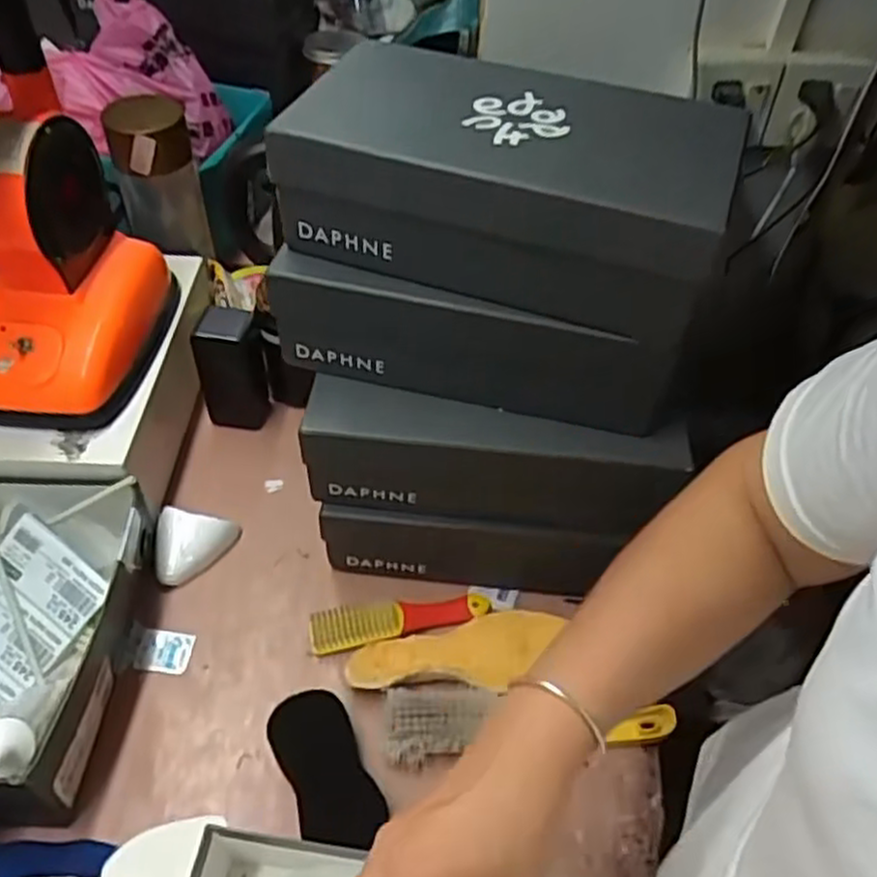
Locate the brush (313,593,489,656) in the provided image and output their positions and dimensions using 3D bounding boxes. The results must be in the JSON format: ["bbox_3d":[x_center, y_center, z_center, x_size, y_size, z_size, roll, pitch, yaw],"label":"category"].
[{"bbox_3d":[-0.034,0.156,0.679,0.156,0.027,0.034,-9,50,-11],"label":"brush"}]

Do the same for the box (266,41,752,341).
[{"bbox_3d":[0.046,-0.179,0.542,0.299,0.095,0.147,16,50,10],"label":"box"}]

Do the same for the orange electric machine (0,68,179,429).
[{"bbox_3d":[-0.353,-0.154,0.657,0.179,0.204,0.205,5,49,1],"label":"orange electric machine"}]

